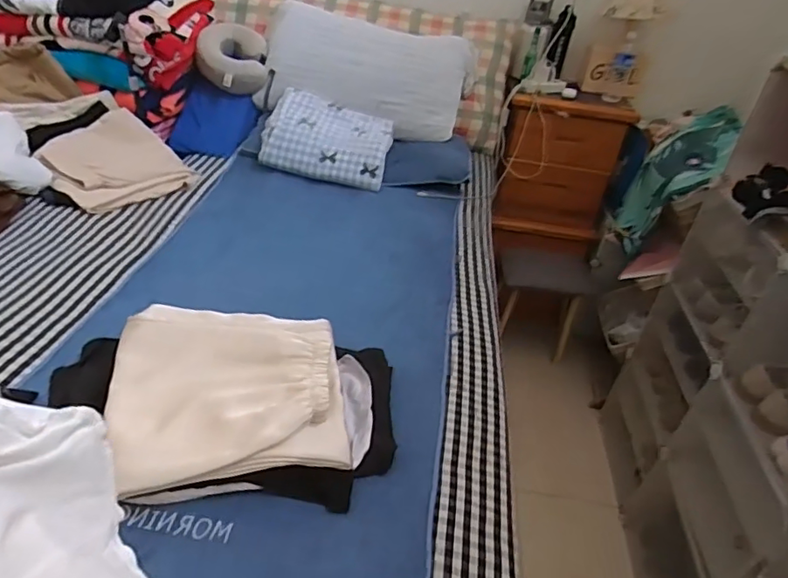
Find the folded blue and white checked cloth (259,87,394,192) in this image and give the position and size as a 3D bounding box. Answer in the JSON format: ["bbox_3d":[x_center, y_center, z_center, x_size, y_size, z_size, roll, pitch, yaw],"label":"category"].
[{"bbox_3d":[-0.193,-0.460,1.682,0.357,0.162,0.262,10,34,3],"label":"folded blue and white checked cloth"}]

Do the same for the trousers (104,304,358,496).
[{"bbox_3d":[-0.238,0.138,0.804,0.327,0.073,0.288,-1,36,-13],"label":"trousers"}]

